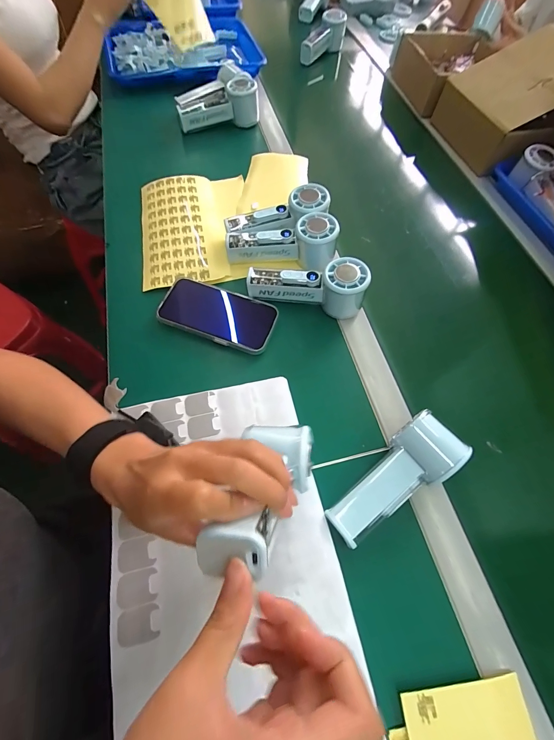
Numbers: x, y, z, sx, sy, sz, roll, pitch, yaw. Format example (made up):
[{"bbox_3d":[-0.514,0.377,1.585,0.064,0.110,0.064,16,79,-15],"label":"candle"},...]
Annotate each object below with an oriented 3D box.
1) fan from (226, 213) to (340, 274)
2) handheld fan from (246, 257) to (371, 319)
[{"bbox_3d":[0.006,-0.176,0.447,0.148,0.052,0.055,-5,63,-6],"label":"fan"},{"bbox_3d":[0.039,-0.113,0.419,0.150,0.054,0.053,9,63,1],"label":"handheld fan"}]

